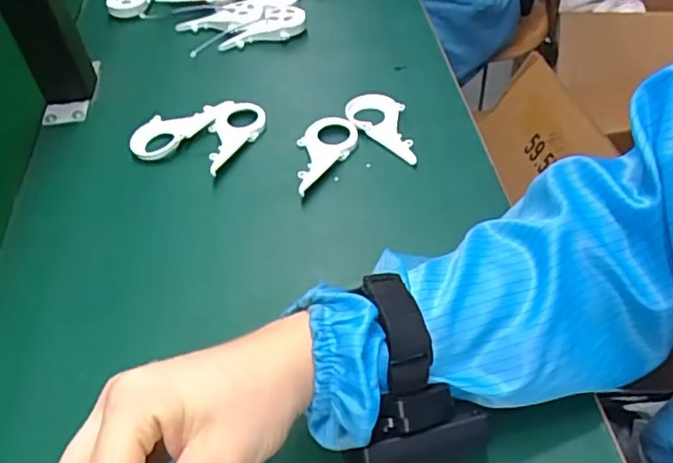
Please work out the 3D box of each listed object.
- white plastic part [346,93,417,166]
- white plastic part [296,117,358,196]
[{"bbox_3d":[0.047,-0.091,0.521,0.083,0.010,0.044,38,70,23],"label":"white plastic part"},{"bbox_3d":[-0.007,-0.063,0.498,0.050,0.011,0.083,-9,50,3],"label":"white plastic part"}]

